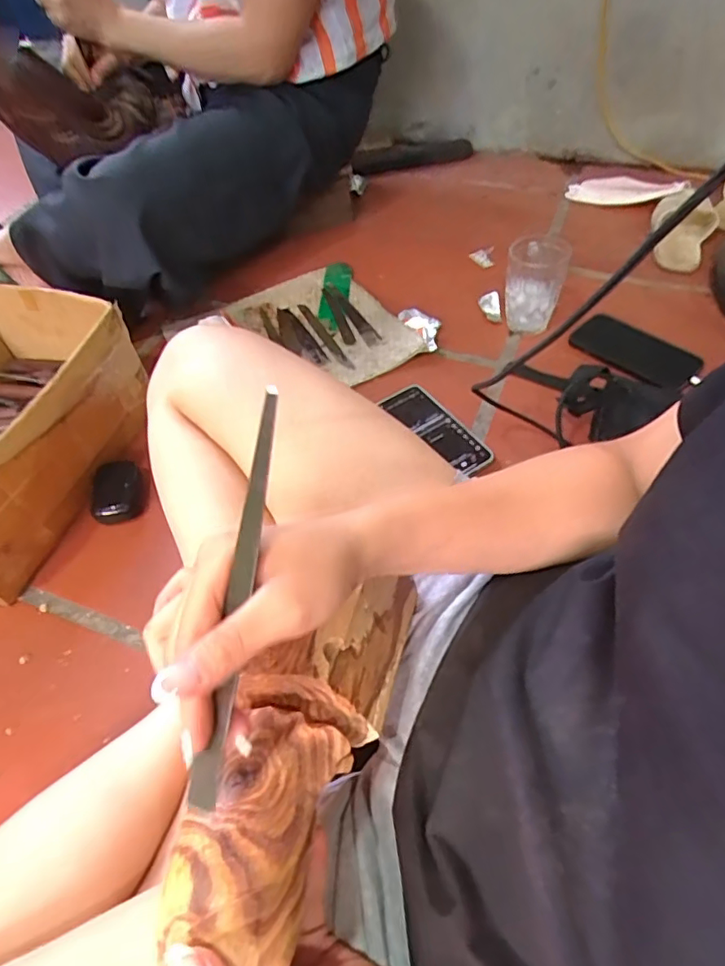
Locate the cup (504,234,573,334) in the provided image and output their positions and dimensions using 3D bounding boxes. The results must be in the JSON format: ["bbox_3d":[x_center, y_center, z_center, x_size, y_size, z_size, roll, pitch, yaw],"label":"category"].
[{"bbox_3d":[0.238,-0.278,0.759,0.077,0.115,0.072,-2,53,3],"label":"cup"}]

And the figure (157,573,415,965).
[{"bbox_3d":[-0.036,0.156,0.276,0.078,0.058,0.275,14,47,11],"label":"figure"}]

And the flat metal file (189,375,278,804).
[{"bbox_3d":[-0.057,0.049,0.253,0.012,0.011,0.191,7,83,7],"label":"flat metal file"}]

